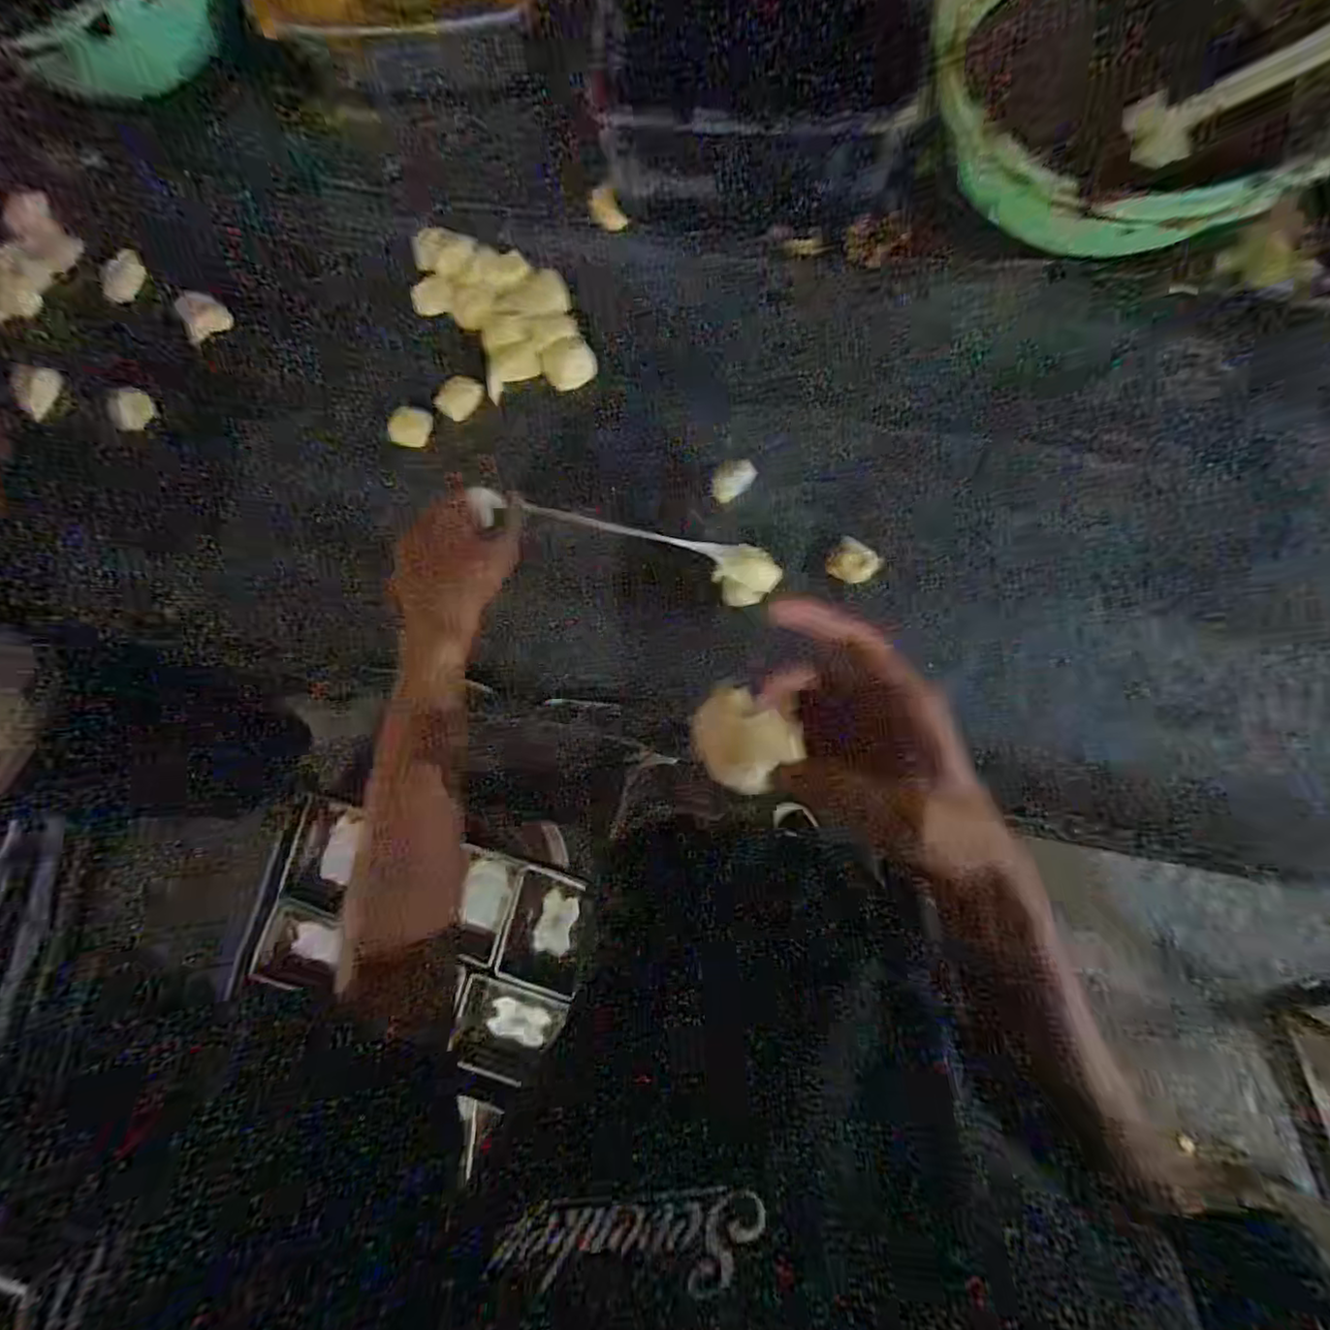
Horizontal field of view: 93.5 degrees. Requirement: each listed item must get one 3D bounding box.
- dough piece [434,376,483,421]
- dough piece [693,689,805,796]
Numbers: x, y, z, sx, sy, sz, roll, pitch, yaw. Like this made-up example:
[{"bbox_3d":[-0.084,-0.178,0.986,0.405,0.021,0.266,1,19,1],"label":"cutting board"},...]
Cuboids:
[{"bbox_3d":[-0.214,-0.277,0.648,0.040,0.016,0.050,25,85,8],"label":"dough piece"},{"bbox_3d":[0.036,0.036,0.298,0.048,0.019,0.040,36,87,9],"label":"dough piece"}]

